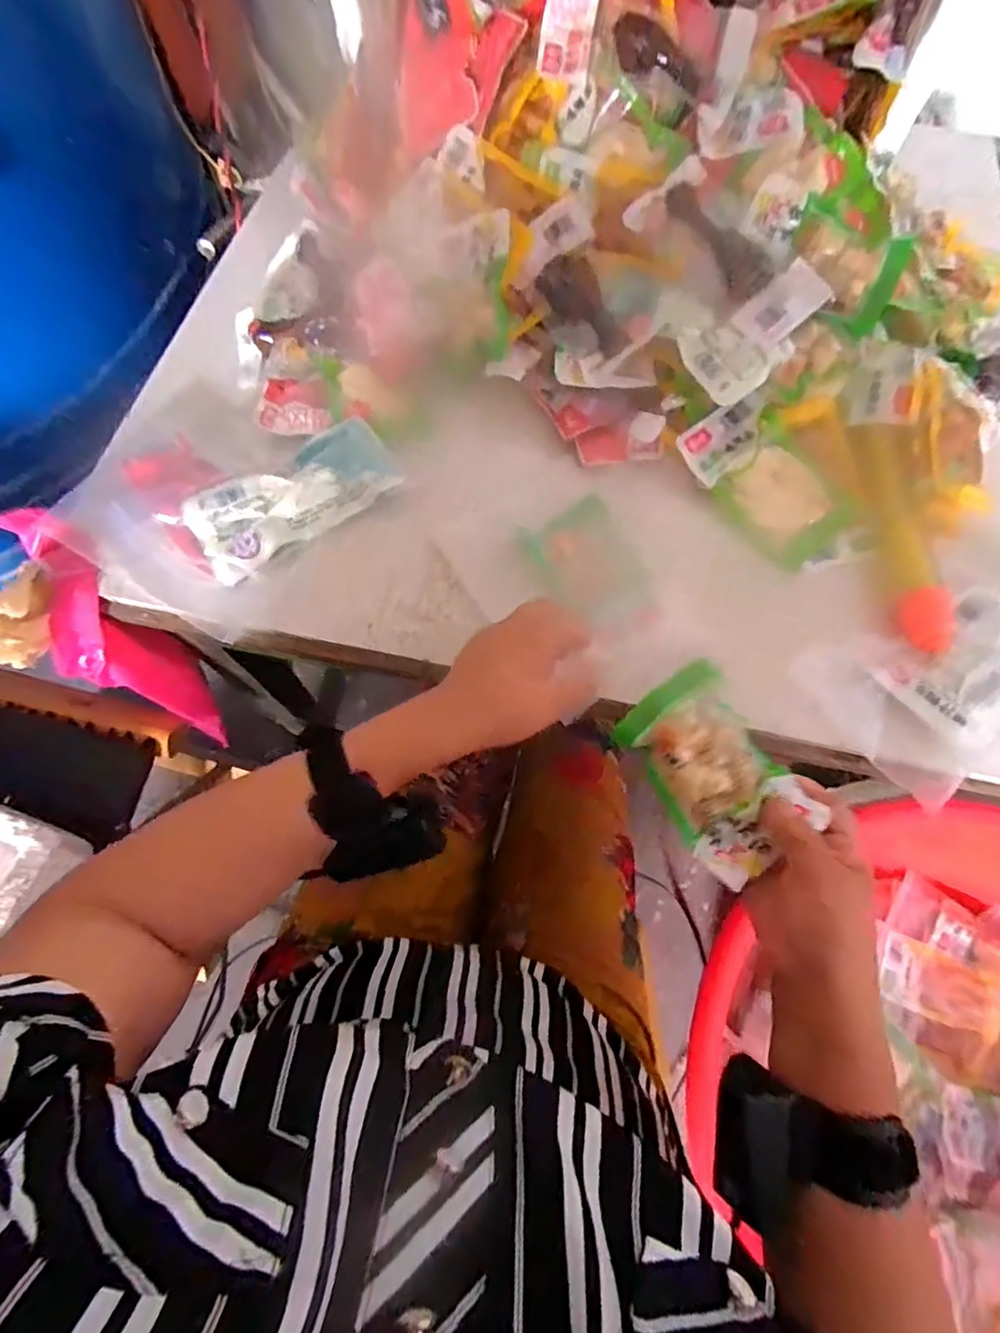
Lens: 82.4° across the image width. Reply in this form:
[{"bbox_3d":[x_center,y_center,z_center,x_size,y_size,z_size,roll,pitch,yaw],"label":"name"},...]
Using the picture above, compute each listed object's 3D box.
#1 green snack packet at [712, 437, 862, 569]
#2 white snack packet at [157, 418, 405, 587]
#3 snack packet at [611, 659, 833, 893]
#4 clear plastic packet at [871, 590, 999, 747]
[{"bbox_3d":[0.228,-0.130,0.458,0.093,0.007,0.076,45,95,9],"label":"green snack packet"},{"bbox_3d":[-0.165,-0.138,0.456,0.166,0.016,0.077,-38,73,-14],"label":"white snack packet"},{"bbox_3d":[0.130,0.064,0.345,0.072,0.030,0.115,-33,72,-12],"label":"snack packet"},{"bbox_3d":[0.343,-0.008,0.410,0.141,0.010,0.076,-34,73,-13],"label":"clear plastic packet"}]

